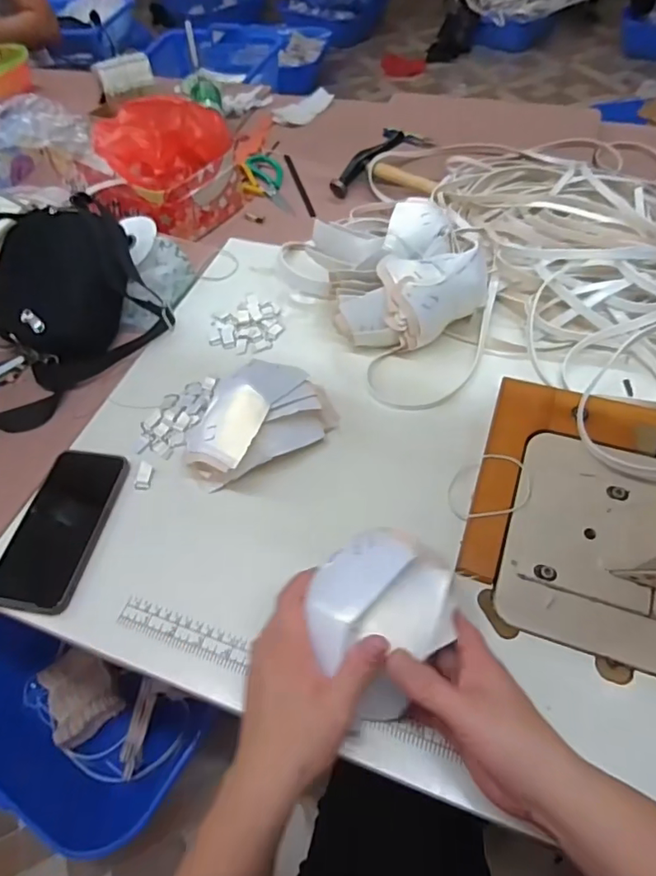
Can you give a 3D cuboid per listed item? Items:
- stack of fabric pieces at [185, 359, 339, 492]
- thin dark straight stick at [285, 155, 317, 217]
[{"bbox_3d":[-0.064,-0.019,0.510,0.156,0.076,0.076,-37,60,-20],"label":"stack of fabric pieces"},{"bbox_3d":[-0.052,-0.467,0.978,0.011,0.011,0.210,-15,55,-6],"label":"thin dark straight stick"}]

